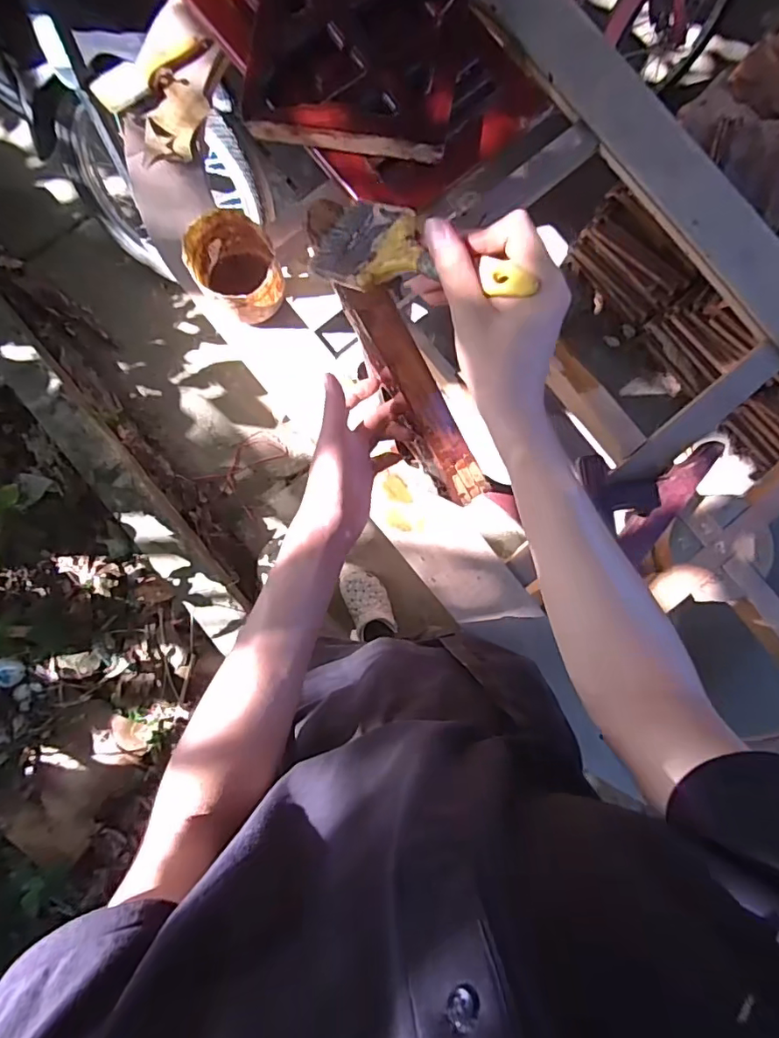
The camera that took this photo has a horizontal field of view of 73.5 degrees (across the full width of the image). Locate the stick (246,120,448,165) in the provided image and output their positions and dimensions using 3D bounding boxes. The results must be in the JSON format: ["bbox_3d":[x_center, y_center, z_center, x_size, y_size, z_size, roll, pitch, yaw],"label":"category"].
[{"bbox_3d":[-0.064,-0.566,0.781,0.285,0.026,0.022,6,85,-4],"label":"stick"}]

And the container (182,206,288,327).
[{"bbox_3d":[-0.219,-0.356,0.753,0.118,0.098,0.122,-38,89,-6],"label":"container"}]

